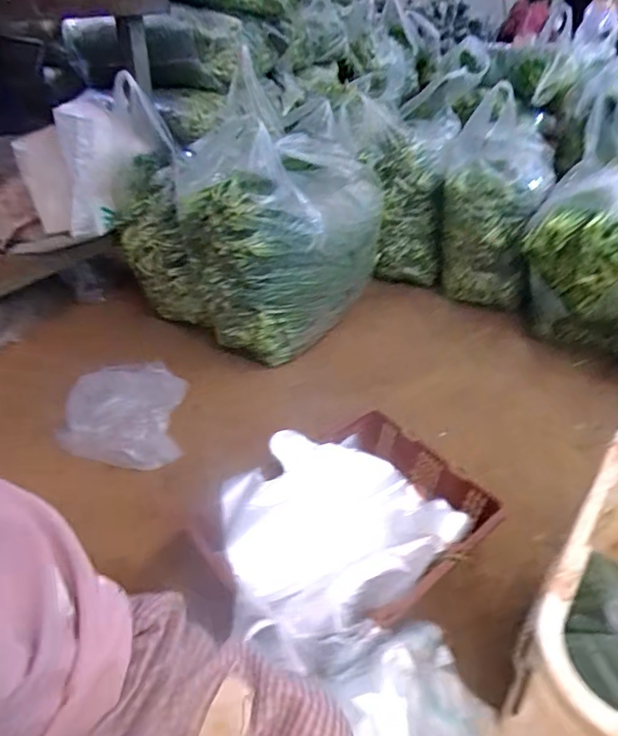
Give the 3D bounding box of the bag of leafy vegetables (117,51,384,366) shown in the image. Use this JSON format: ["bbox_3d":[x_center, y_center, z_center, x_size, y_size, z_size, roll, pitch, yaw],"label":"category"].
[{"bbox_3d":[-0.151,-0.395,1.472,0.581,0.495,0.534,28,44,28],"label":"bag of leafy vegetables"}]

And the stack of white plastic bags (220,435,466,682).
[{"bbox_3d":[0.049,0.256,0.873,0.371,0.127,0.295,-20,44,-26],"label":"stack of white plastic bags"}]

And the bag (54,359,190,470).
[{"bbox_3d":[-0.418,0.094,1.171,0.276,0.106,0.262,-4,39,-9],"label":"bag"}]

